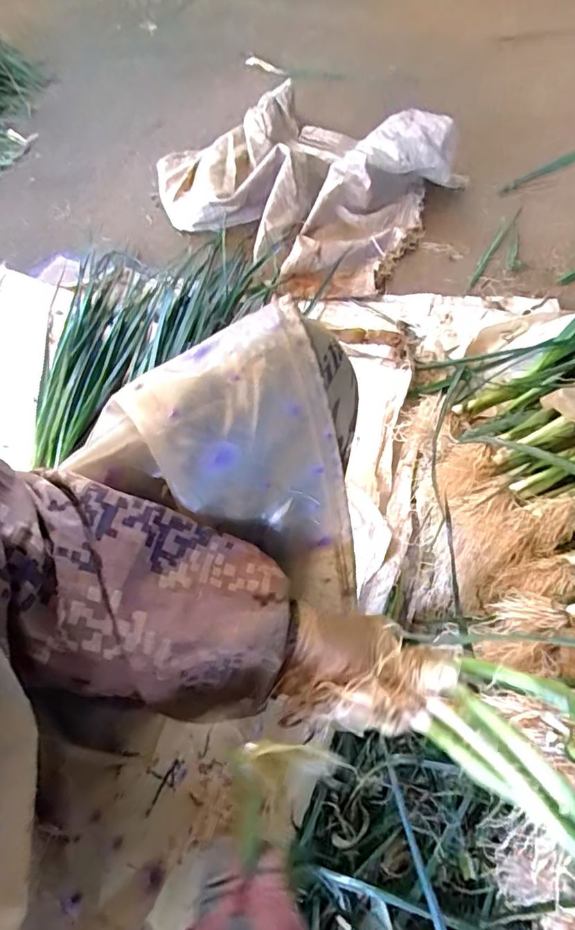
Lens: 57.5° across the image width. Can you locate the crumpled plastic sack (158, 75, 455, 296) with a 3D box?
[{"bbox_3d":[0.004,-0.605,1.034,0.394,0.178,0.606,-37,64,-17],"label":"crumpled plastic sack"}]

